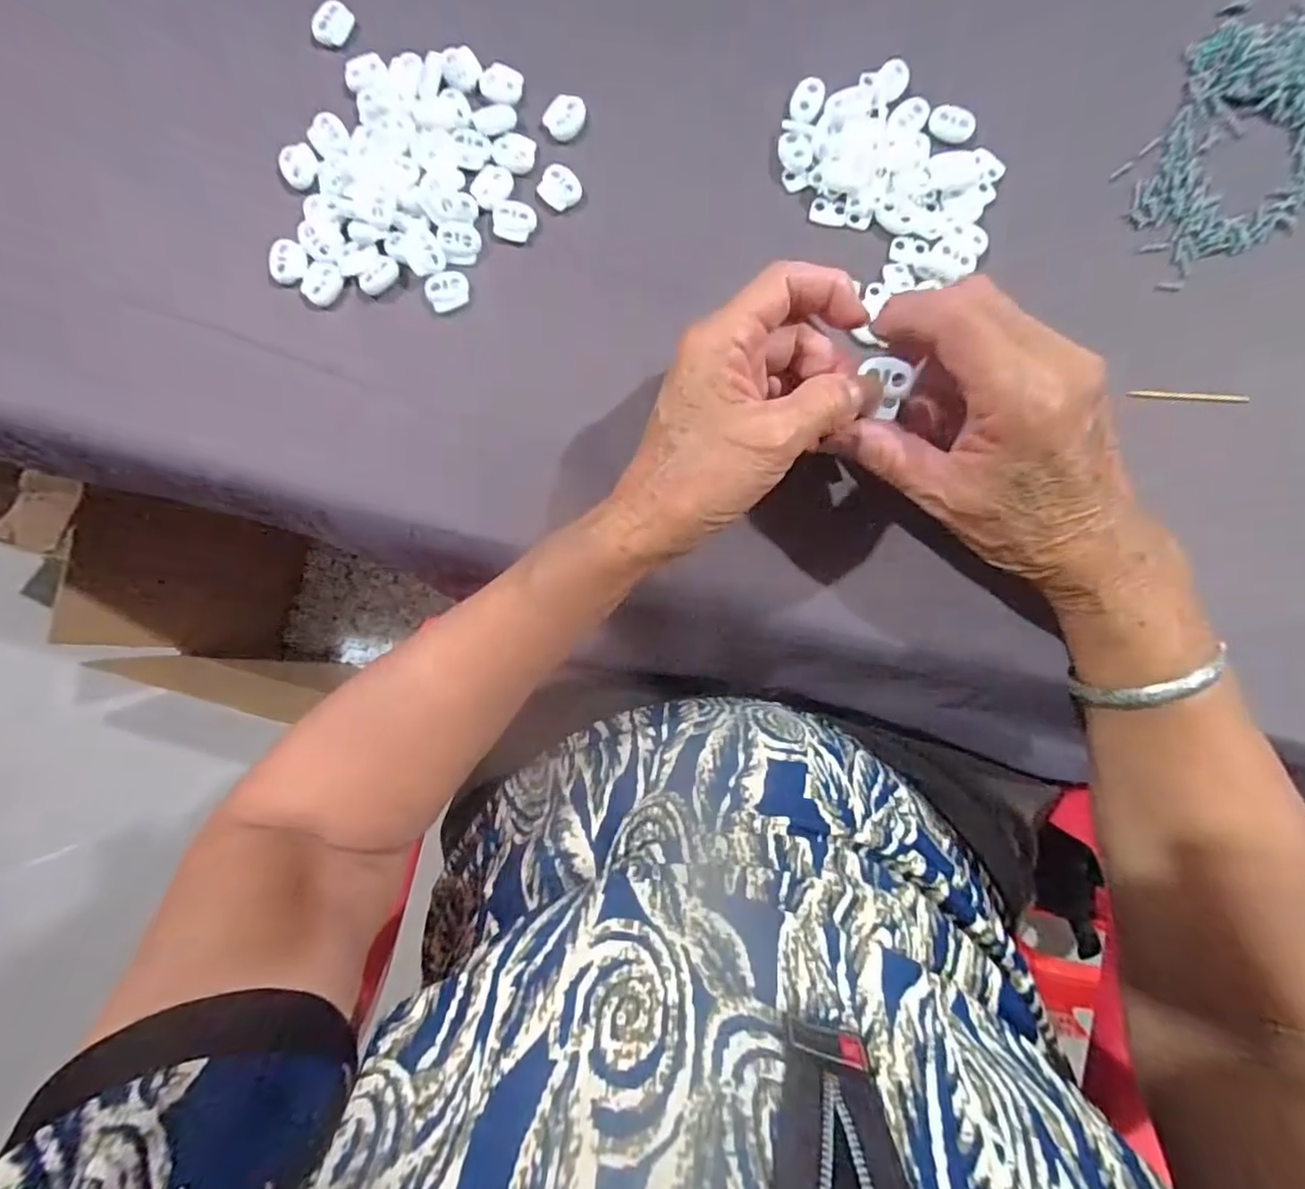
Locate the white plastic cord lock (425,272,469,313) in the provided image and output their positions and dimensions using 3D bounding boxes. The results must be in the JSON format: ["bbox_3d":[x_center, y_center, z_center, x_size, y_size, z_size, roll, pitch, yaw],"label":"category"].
[{"bbox_3d":[-0.106,-0.157,0.316,0.021,0.005,0.019,-19,87,2],"label":"white plastic cord lock"}]

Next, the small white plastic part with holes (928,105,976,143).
[{"bbox_3d":[0.149,-0.234,0.305,0.022,0.006,0.014,16,88,3],"label":"small white plastic part with holes"}]

